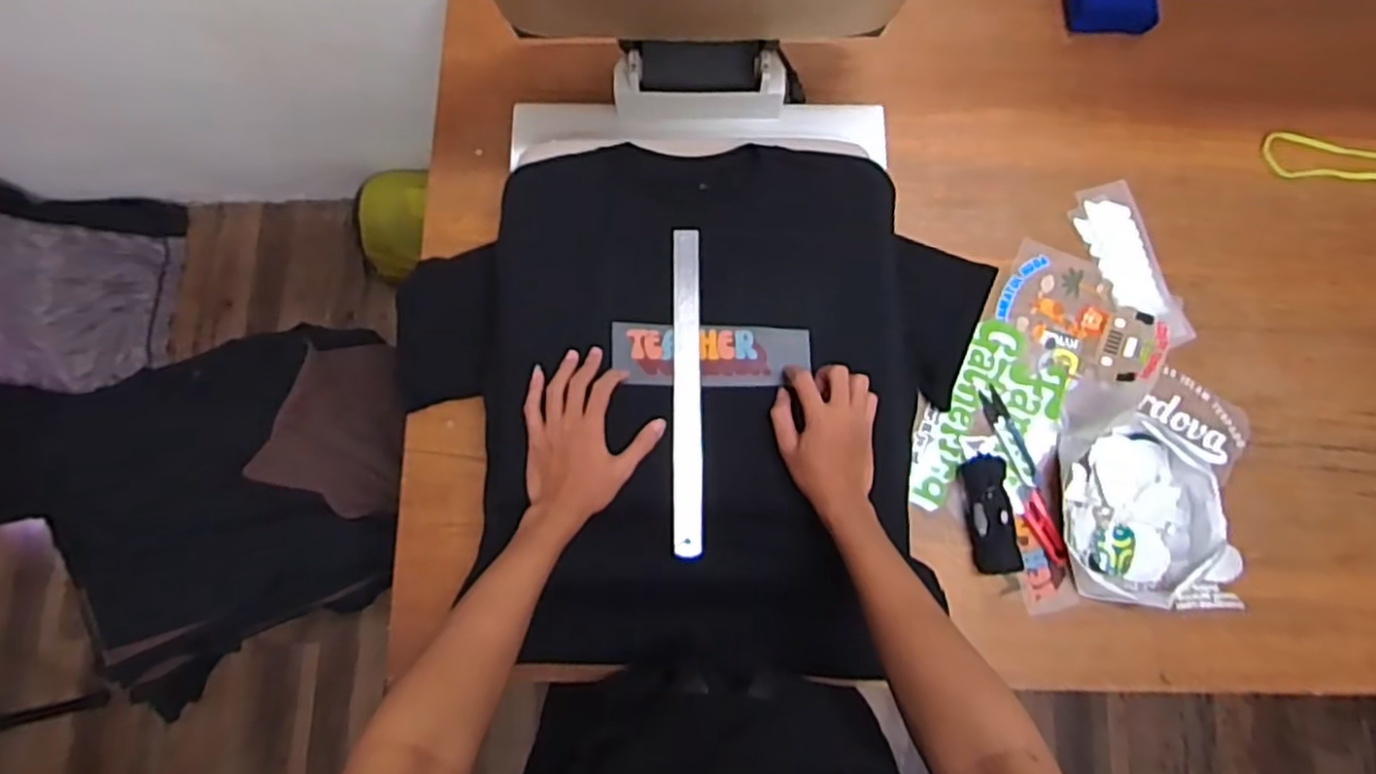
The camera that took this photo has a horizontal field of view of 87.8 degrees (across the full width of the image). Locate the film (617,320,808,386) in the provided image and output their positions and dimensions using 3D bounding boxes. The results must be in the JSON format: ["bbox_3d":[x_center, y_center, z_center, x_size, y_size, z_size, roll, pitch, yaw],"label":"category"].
[{"bbox_3d":[0.023,-0.032,0.733,0.199,0.009,0.067,1,73,0],"label":"film"}]

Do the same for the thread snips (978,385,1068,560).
[{"bbox_3d":[0.378,0.098,0.804,0.031,0.010,0.199,-15,79,-3],"label":"thread snips"}]

